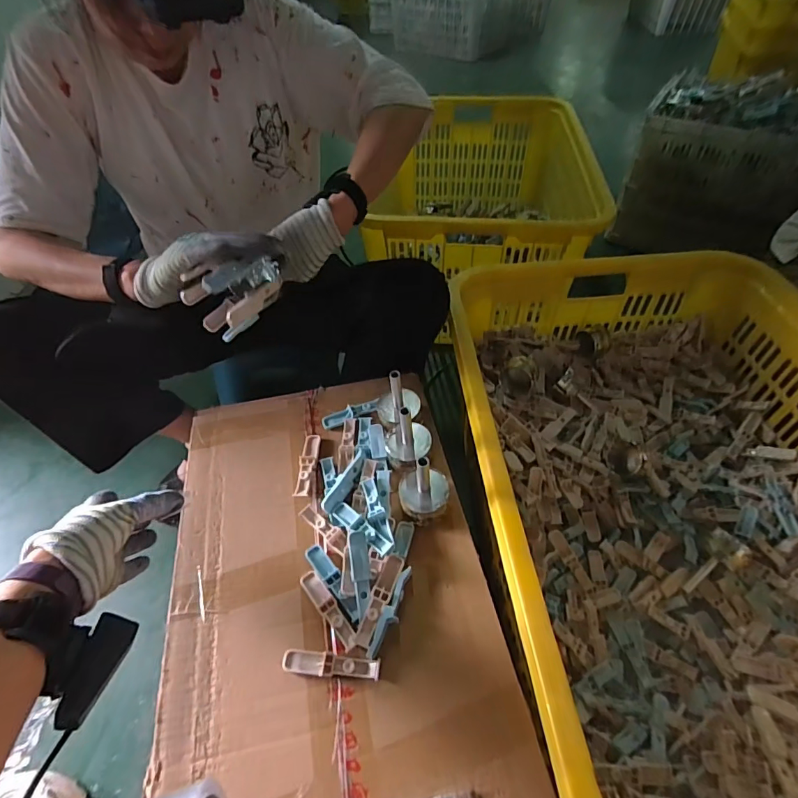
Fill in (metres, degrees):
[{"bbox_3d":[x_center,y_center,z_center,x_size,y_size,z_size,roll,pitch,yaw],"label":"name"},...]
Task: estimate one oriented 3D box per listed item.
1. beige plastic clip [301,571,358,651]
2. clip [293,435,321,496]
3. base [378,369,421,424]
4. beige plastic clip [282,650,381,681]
[{"bbox_3d":[-0.078,0.233,0.500,0.020,0.017,0.099,-34,57,-24],"label":"beige plastic clip"},{"bbox_3d":[-0.125,0.091,0.619,0.024,0.014,0.094,-1,50,1],"label":"clip"},{"bbox_3d":[0.000,-0.009,0.615,0.059,0.071,0.049,-6,50,-3],"label":"base"},{"bbox_3d":[-0.070,0.275,0.464,0.100,0.013,0.021,3,50,4],"label":"beige plastic clip"}]

